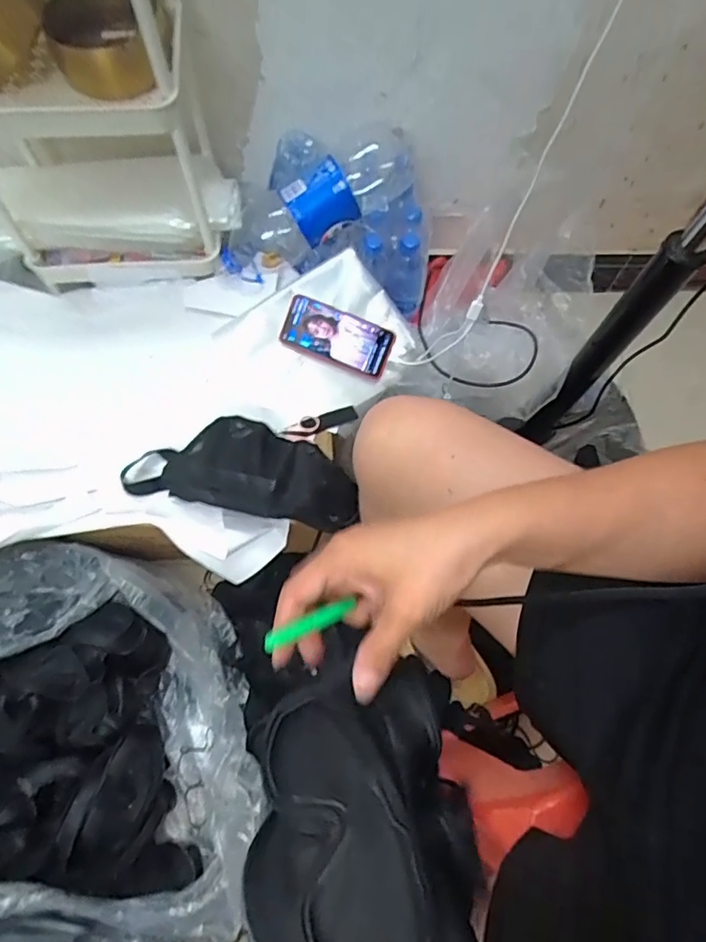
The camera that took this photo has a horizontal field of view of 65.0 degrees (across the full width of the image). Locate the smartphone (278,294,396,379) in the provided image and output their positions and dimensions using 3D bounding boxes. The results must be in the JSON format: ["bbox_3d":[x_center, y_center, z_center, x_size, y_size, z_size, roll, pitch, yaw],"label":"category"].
[{"bbox_3d":[-0.024,-0.207,0.857,0.168,0.014,0.078,20,105,-3],"label":"smartphone"}]

